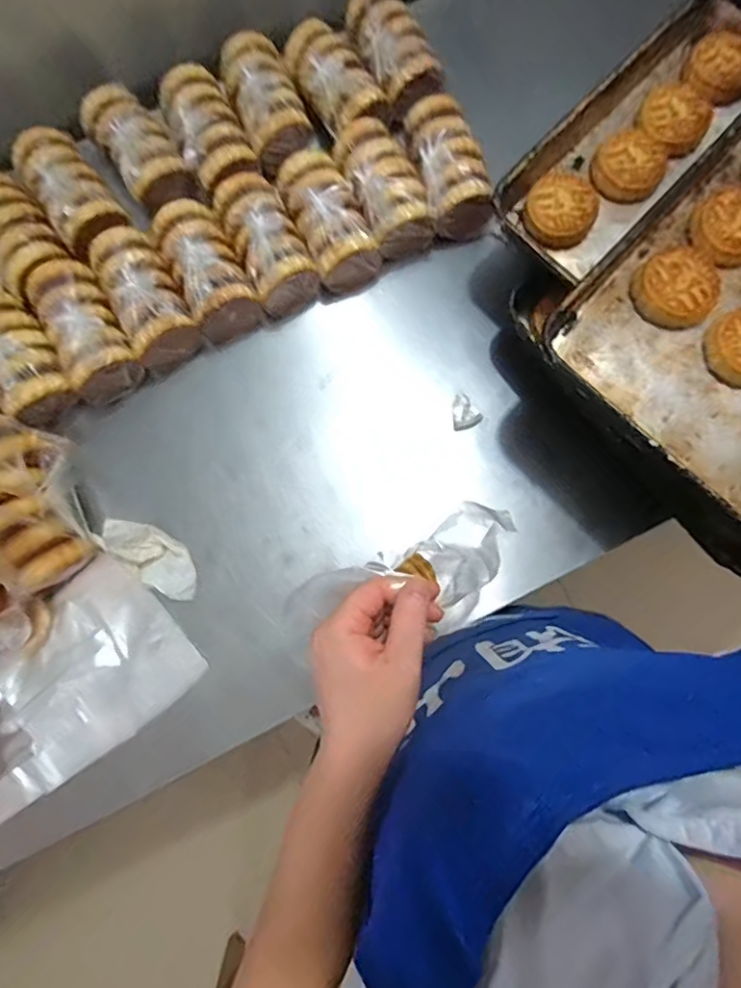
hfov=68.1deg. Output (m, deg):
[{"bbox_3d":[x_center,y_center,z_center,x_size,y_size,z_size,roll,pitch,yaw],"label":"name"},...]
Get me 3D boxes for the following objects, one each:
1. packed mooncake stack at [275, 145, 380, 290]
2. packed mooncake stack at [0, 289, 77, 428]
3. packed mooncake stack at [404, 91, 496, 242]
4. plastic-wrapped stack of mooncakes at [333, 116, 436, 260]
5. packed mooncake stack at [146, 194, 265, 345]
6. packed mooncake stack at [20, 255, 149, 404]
[{"bbox_3d":[-0.053,-0.327,0.652,0.091,0.078,0.159,-29,95,-5],"label":"packed mooncake stack"},{"bbox_3d":[-0.406,-0.156,0.627,0.083,0.079,0.157,-35,81,-6],"label":"packed mooncake stack"},{"bbox_3d":[0.098,-0.397,0.677,0.089,0.080,0.158,-13,79,-2],"label":"packed mooncake stack"},{"bbox_3d":[0.018,-0.367,0.669,0.083,0.075,0.147,-23,80,-4],"label":"plastic-wrapped stack of mooncakes"},{"bbox_3d":[-0.193,-0.262,0.651,0.081,0.088,0.153,-28,80,-5],"label":"packed mooncake stack"},{"bbox_3d":[-0.329,-0.188,0.633,0.078,0.076,0.162,-30,81,-5],"label":"packed mooncake stack"}]

